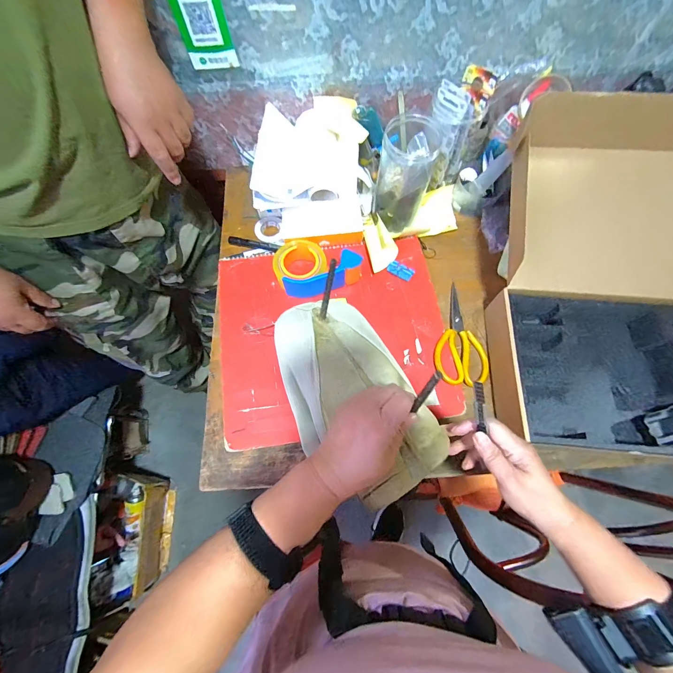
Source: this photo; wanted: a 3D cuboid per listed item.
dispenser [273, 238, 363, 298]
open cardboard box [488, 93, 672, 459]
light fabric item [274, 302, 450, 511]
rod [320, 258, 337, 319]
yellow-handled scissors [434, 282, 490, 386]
[{"bbox_3d":[-0.036,-0.133,0.601,0.154,0.060,0.093,-15,70,-5],"label":"dispenser"},{"bbox_3d":[0.465,-0.092,0.507,0.369,0.206,0.517,5,69,2],"label":"open cardboard box"},{"bbox_3d":[0.014,0.057,0.385,0.150,0.089,0.254,-21,70,-8],"label":"light fabric item"},{"bbox_3d":[-0.011,-0.056,0.395,0.008,0.091,0.008,7,44,-7],"label":"rod"},{"bbox_3d":[0.234,-0.005,0.589,0.094,0.011,0.193,8,69,3],"label":"yellow-handled scissors"}]

